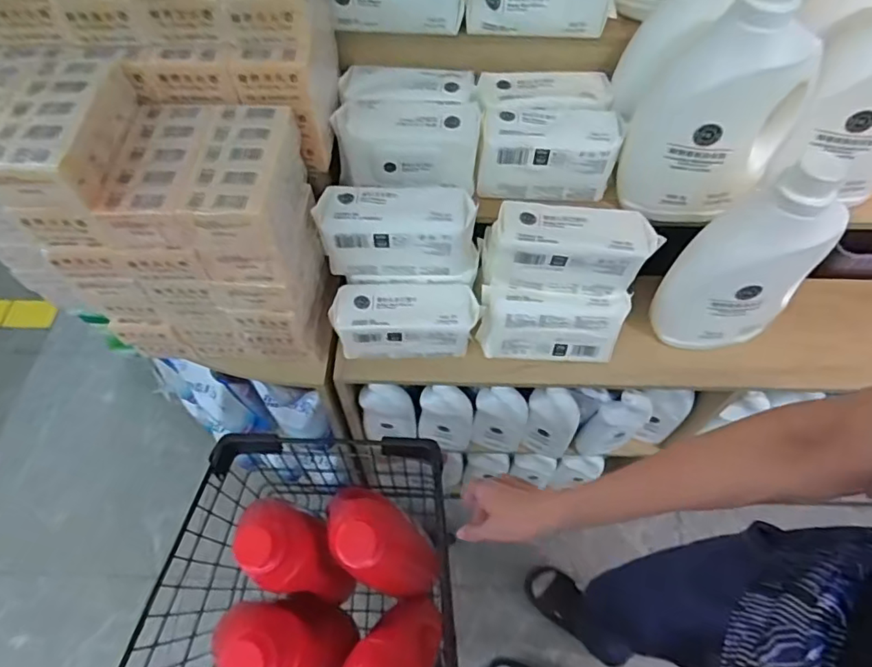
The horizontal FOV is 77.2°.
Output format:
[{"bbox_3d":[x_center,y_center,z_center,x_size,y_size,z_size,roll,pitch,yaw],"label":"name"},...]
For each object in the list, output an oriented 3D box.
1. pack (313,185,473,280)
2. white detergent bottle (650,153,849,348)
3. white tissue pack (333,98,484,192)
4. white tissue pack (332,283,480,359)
[{"bbox_3d":[-0.046,-0.130,0.727,0.216,0.109,0.075,5,58,0],"label":"pack"},{"bbox_3d":[0.389,-0.085,0.688,0.144,0.290,0.076,-7,59,-7],"label":"white detergent bottle"},{"bbox_3d":[-0.039,-0.263,0.760,0.198,0.089,0.084,3,58,-1],"label":"white tissue pack"},{"bbox_3d":[-0.041,-0.019,0.766,0.196,0.083,0.082,1,58,-2],"label":"white tissue pack"}]

